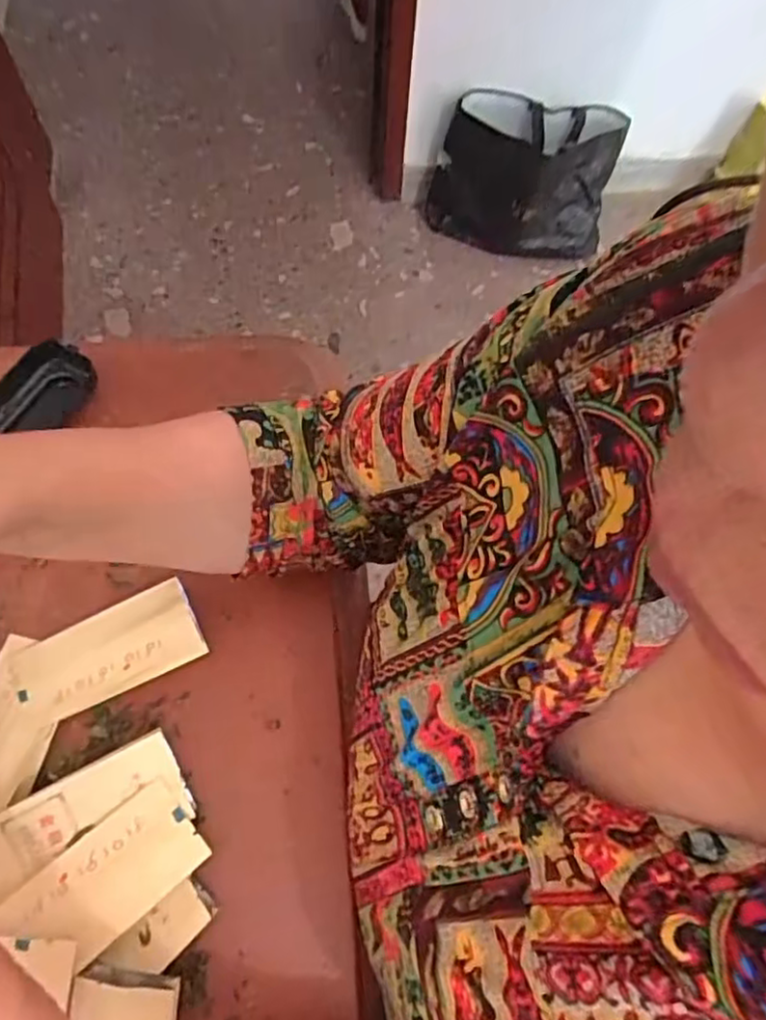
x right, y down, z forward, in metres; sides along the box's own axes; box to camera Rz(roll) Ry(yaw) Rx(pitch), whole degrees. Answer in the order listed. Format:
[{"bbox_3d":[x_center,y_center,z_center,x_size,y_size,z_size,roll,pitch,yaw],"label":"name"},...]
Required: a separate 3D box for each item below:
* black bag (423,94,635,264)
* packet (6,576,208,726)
[{"bbox_3d":[0.285,-0.673,1.370,0.350,0.292,0.054,9,45,-4],"label":"black bag"},{"bbox_3d":[-0.170,0.087,0.410,0.110,0.016,0.053,-23,69,-12],"label":"packet"}]

